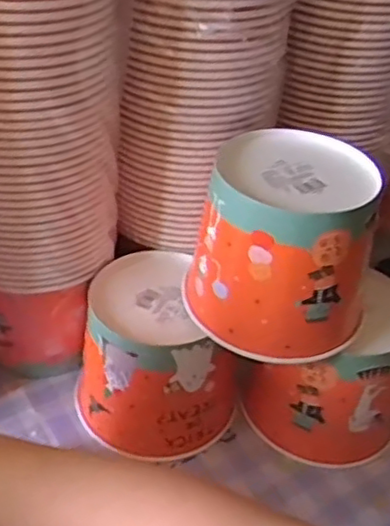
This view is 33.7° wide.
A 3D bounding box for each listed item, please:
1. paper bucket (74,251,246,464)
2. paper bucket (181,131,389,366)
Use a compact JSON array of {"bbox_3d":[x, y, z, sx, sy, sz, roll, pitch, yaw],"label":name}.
[{"bbox_3d":[-0.036,0.085,0.600,0.135,0.124,0.143,-23,47,-31],"label":"paper bucket"},{"bbox_3d":[0.074,-0.019,0.533,0.134,0.127,0.135,11,39,7],"label":"paper bucket"}]

